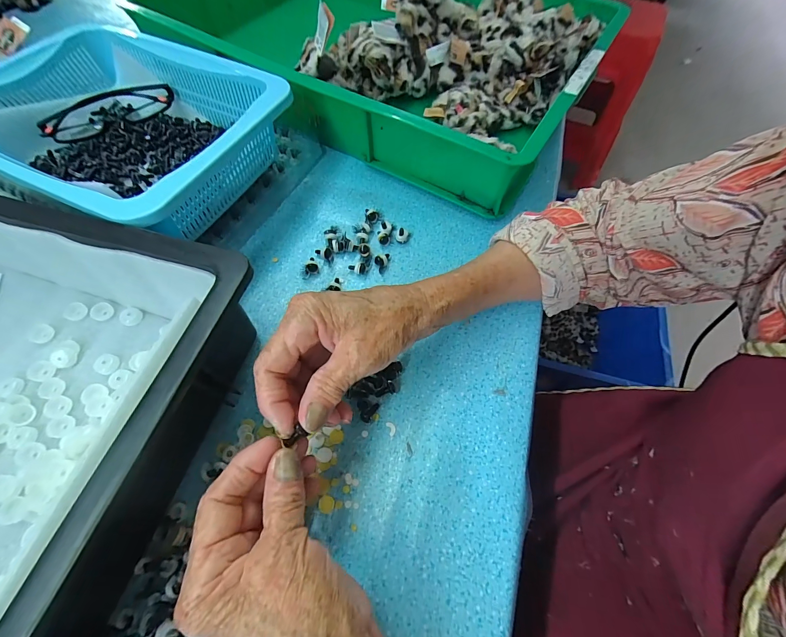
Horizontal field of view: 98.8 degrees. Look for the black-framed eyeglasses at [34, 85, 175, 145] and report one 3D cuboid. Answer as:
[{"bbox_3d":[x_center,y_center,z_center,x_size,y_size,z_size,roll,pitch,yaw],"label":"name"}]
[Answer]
[{"bbox_3d":[-0.306,-0.226,0.363,0.130,0.027,0.043,-20,65,-12],"label":"black-framed eyeglasses"}]

